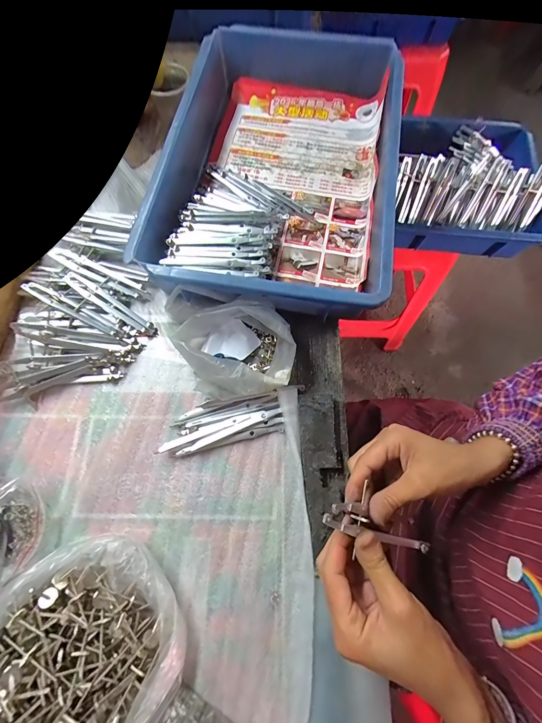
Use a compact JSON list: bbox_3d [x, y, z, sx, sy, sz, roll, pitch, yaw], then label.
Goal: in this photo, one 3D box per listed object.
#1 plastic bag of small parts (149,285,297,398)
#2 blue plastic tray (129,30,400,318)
[{"bbox_3d":[-0.068,-0.025,0.345,0.189,0.057,0.113,17,72,3],"label":"plastic bag of small parts"},{"bbox_3d":[0.015,-0.279,0.422,0.289,0.081,0.448,10,72,1],"label":"blue plastic tray"}]

